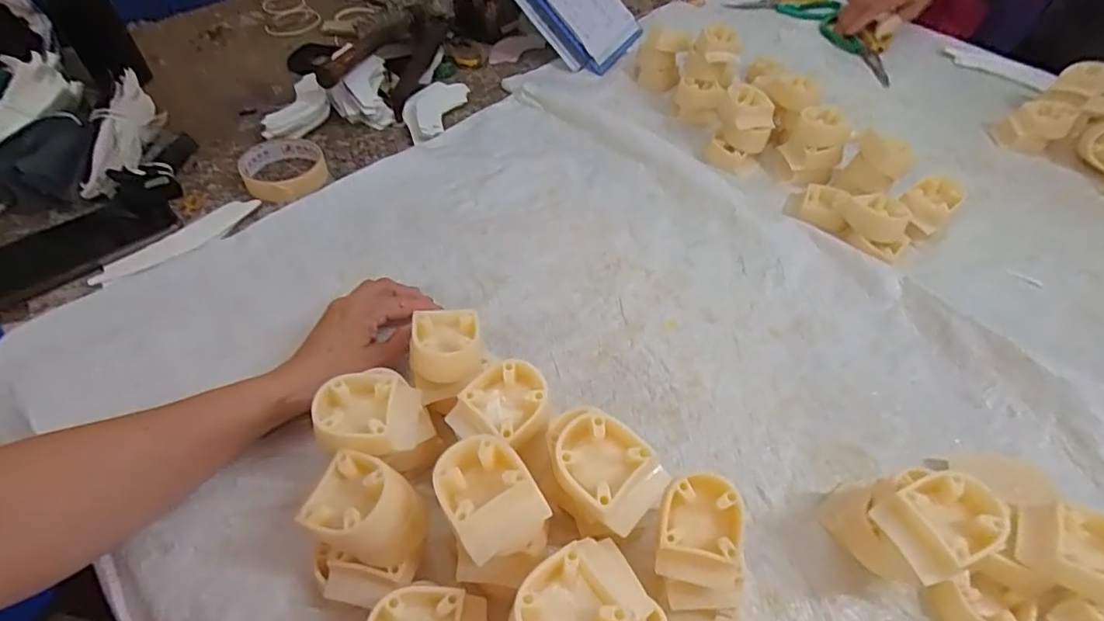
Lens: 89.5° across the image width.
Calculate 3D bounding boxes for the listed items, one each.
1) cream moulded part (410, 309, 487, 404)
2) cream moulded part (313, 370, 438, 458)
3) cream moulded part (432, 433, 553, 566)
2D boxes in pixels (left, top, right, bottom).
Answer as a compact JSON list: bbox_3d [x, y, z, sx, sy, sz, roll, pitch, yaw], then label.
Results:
[{"bbox_3d":[-0.073,0.027,0.385,0.047,0.034,0.056,-8,51,-9],"label":"cream moulded part"},{"bbox_3d":[-0.113,0.068,0.351,0.065,0.039,0.056,-20,53,-18],"label":"cream moulded part"},{"bbox_3d":[-0.034,0.096,0.293,0.047,0.029,0.061,-21,54,-19],"label":"cream moulded part"}]

